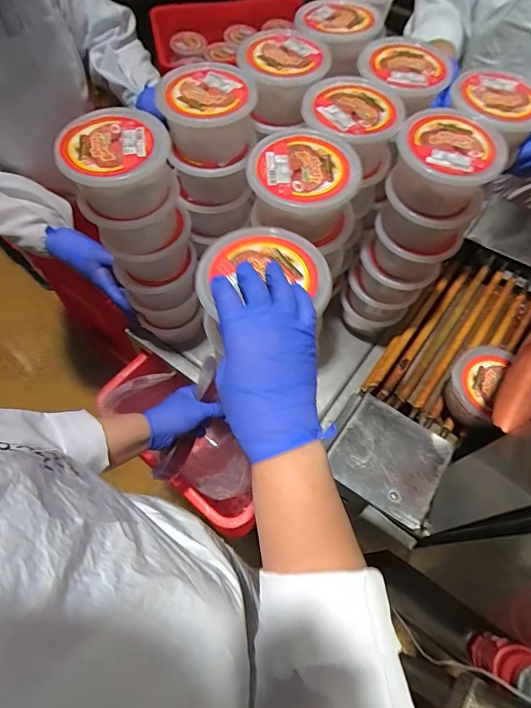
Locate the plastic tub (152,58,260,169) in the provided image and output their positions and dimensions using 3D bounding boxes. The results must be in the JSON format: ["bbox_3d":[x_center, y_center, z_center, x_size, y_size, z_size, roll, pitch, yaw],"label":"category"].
[{"bbox_3d":[-0.072,-0.300,0.531,0.115,0.067,0.122,0,63,-1],"label":"plastic tub"}]

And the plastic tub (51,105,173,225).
[{"bbox_3d":[-0.165,-0.216,0.476,0.113,0.066,0.115,0,63,-1],"label":"plastic tub"}]

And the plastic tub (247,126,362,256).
[{"bbox_3d":[0.040,-0.185,0.470,0.117,0.068,0.126,0,63,-1],"label":"plastic tub"}]

